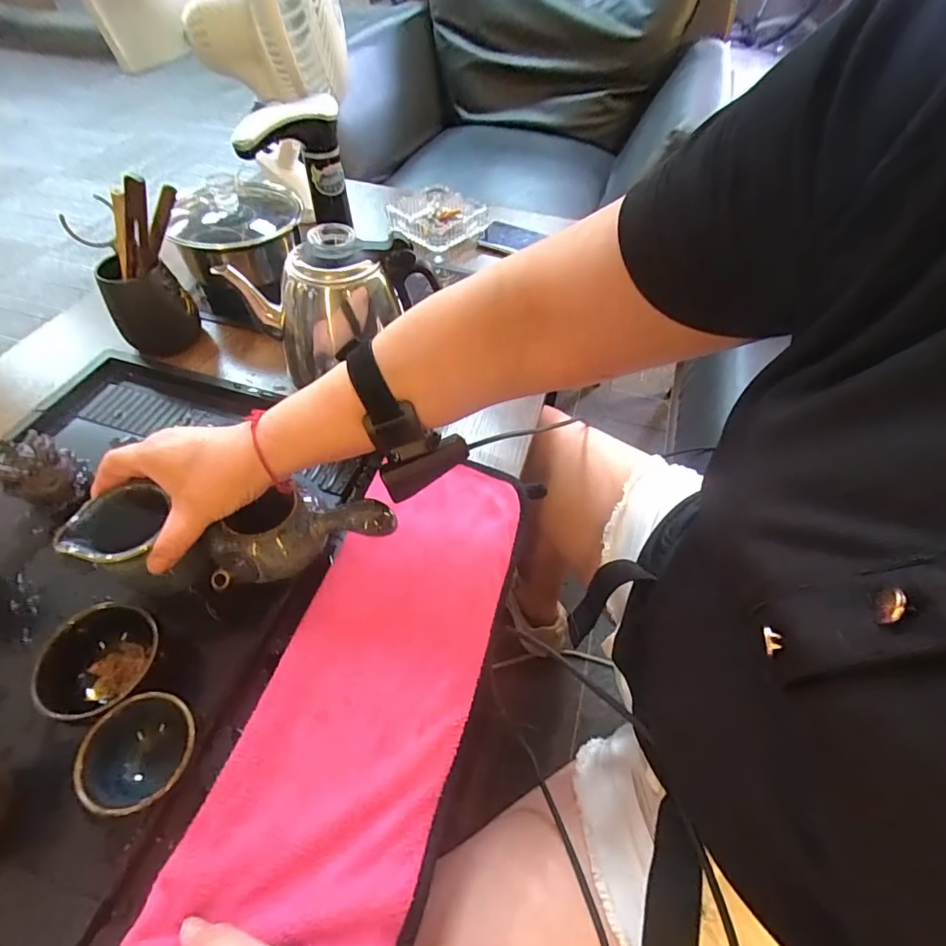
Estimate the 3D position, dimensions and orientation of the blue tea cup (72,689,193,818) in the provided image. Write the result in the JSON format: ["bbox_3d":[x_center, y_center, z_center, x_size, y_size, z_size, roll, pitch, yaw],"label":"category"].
[{"bbox_3d":[-0.202,0.174,0.294,0.056,0.043,0.060,1,53,-2],"label":"blue tea cup"}]

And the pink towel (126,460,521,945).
[{"bbox_3d":[-0.060,0.130,0.345,0.141,0.021,0.354,17,54,10],"label":"pink towel"}]

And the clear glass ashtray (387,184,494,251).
[{"bbox_3d":[-0.053,-0.389,0.721,0.103,0.039,0.128,38,61,23],"label":"clear glass ashtray"}]

